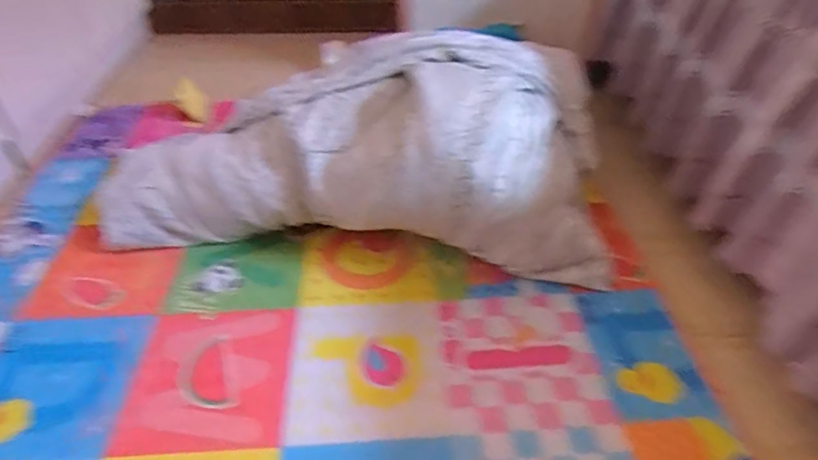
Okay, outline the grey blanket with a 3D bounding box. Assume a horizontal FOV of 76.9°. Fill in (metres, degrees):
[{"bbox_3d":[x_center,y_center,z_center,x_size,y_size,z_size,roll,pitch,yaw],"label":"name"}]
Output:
[{"bbox_3d":[-0.109,-0.133,0.877,0.873,0.289,0.319,4,41,5],"label":"grey blanket"}]

